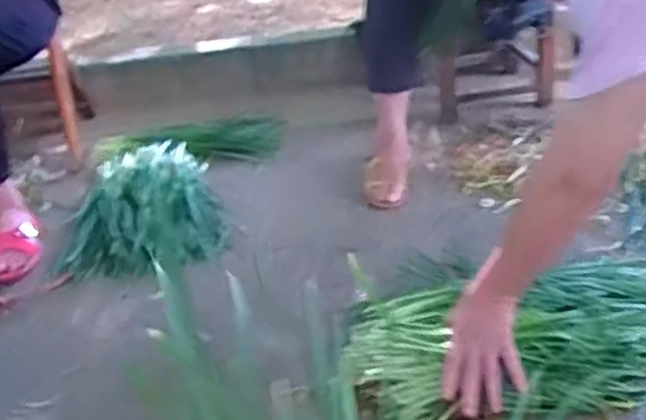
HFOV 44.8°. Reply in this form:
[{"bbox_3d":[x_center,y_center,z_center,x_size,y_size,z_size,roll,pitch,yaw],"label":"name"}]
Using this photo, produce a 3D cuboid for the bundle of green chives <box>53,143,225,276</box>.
[{"bbox_3d":[-0.399,-0.010,1.701,0.344,0.074,0.477,-13,31,-11],"label":"bundle of green chives"}]

